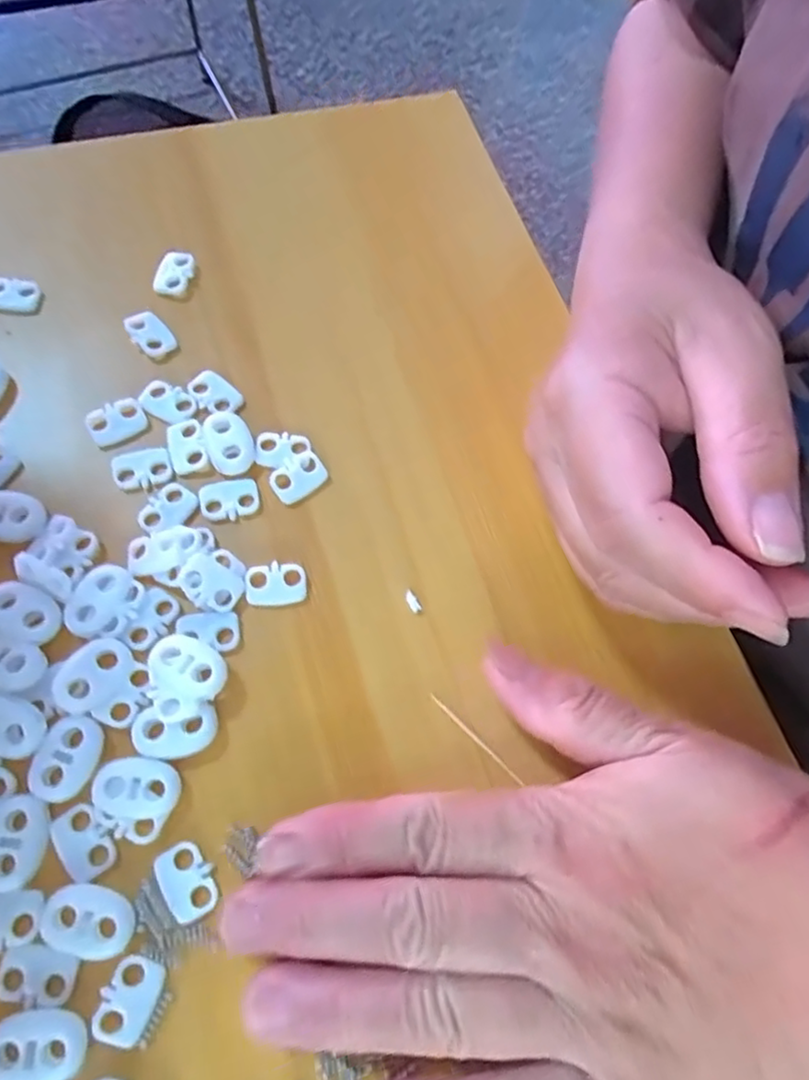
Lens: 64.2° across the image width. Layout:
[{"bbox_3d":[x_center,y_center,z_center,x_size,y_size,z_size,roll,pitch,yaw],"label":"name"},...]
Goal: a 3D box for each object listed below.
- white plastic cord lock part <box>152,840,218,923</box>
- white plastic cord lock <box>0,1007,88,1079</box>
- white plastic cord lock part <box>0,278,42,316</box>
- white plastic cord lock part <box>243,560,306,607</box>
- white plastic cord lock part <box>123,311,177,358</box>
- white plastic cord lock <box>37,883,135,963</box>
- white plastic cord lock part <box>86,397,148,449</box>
[{"bbox_3d":[-0.056,0.088,0.166,0.013,0.004,0.018,-30,75,-17],"label":"white plastic cord lock part"},{"bbox_3d":[-0.086,0.118,0.150,0.021,0.005,0.015,7,68,-4],"label":"white plastic cord lock"},{"bbox_3d":[-0.139,-0.086,0.227,0.019,0.005,0.013,4,69,-5],"label":"white plastic cord lock part"},{"bbox_3d":[-0.040,0.013,0.197,0.018,0.004,0.013,-7,70,-10],"label":"white plastic cord lock part"},{"bbox_3d":[-0.089,-0.072,0.225,0.013,0.005,0.017,-27,74,-16],"label":"white plastic cord lock part"},{"bbox_3d":[-0.079,0.095,0.160,0.022,0.005,0.015,11,68,-3],"label":"white plastic cord lock"},{"bbox_3d":[-0.095,-0.039,0.211,0.018,0.004,0.012,-28,75,-16],"label":"white plastic cord lock part"}]

